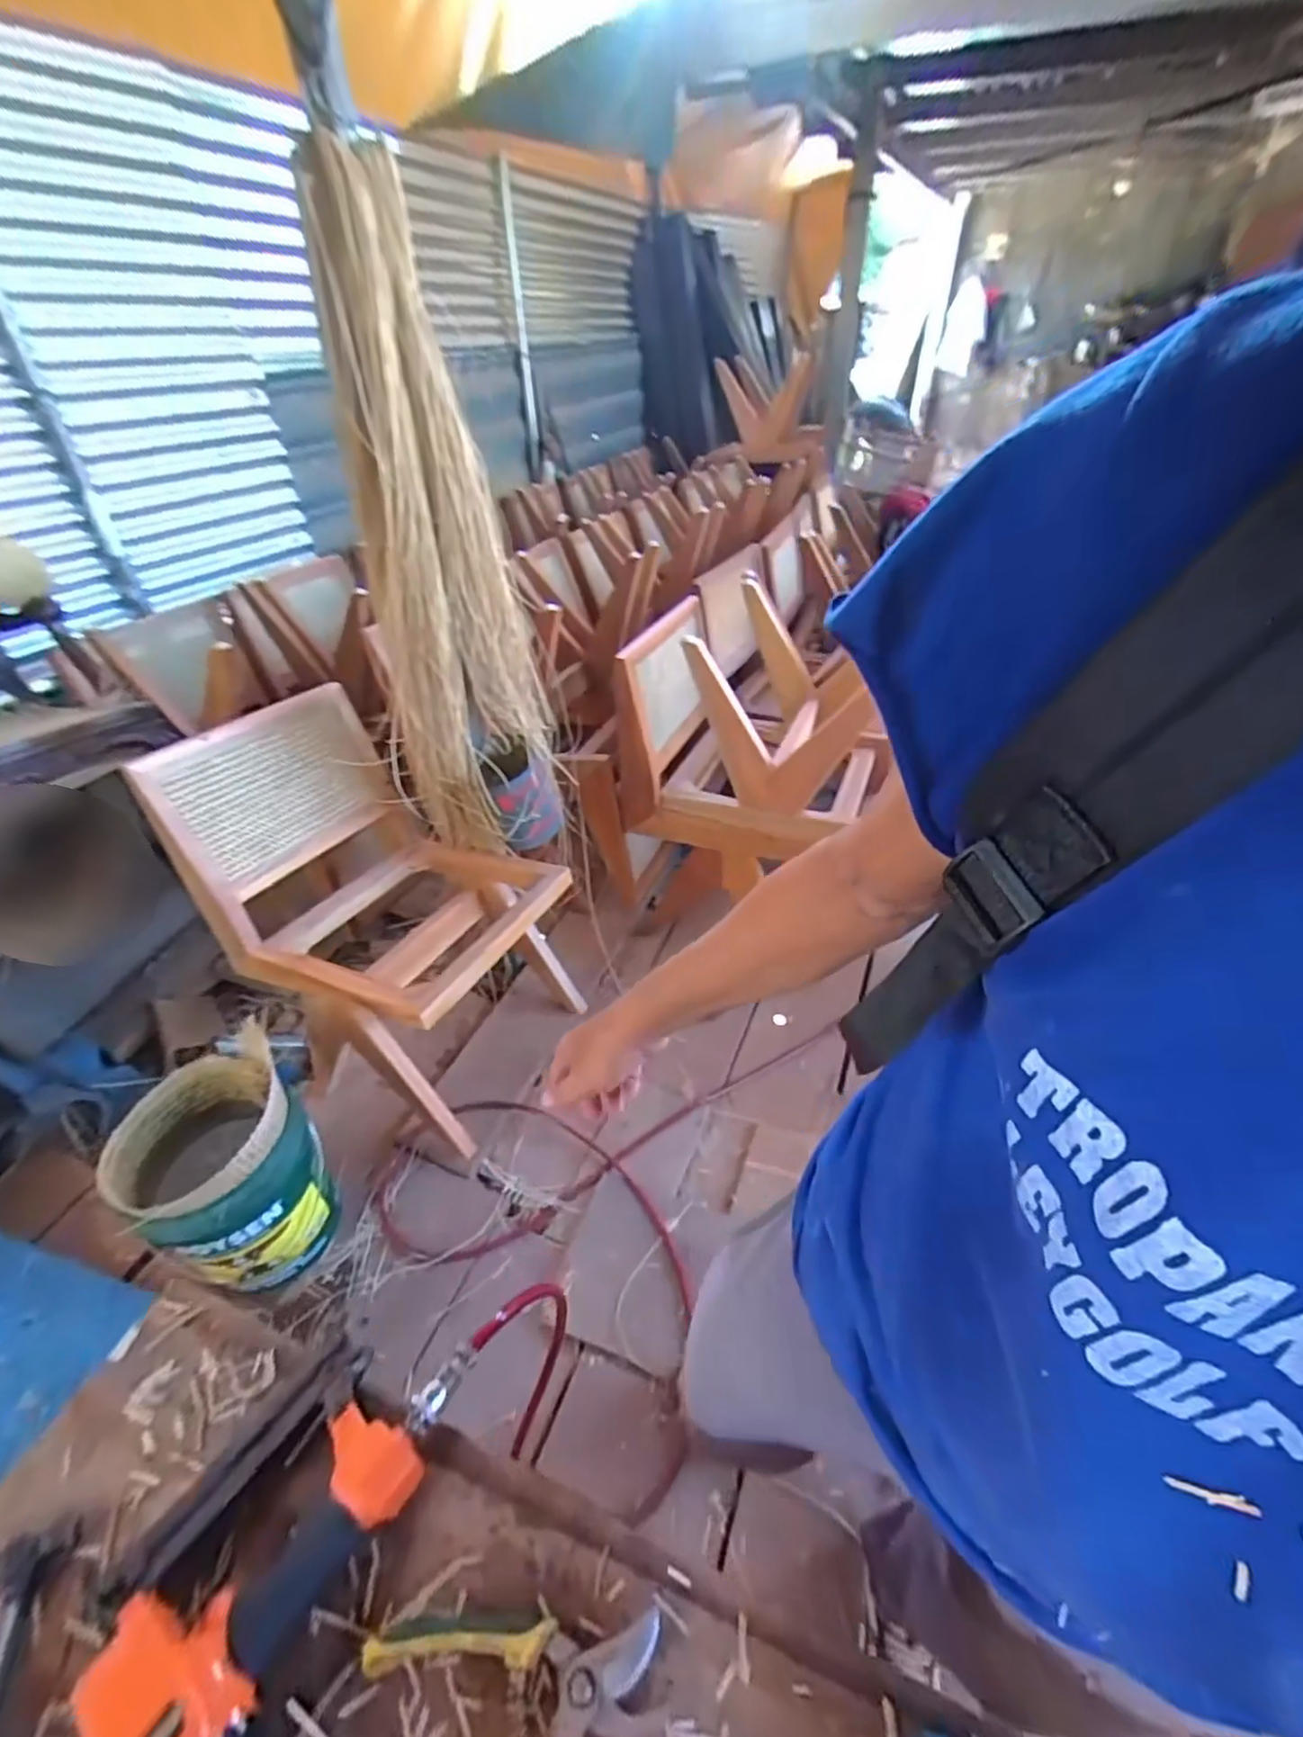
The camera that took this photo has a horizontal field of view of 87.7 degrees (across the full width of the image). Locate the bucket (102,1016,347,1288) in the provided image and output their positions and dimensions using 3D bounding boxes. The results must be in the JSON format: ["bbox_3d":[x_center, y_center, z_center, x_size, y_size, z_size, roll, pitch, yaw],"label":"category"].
[{"bbox_3d":[-0.787,0.556,1.250,0.314,0.375,0.293,26,46,29],"label":"bucket"}]

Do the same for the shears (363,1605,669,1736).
[{"bbox_3d":[-0.079,0.512,0.415,0.172,0.021,0.136,-18,42,-20],"label":"shears"}]

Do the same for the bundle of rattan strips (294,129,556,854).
[{"bbox_3d":[-0.351,-0.461,1.172,0.297,1.022,0.208,-7,40,-8],"label":"bundle of rattan strips"}]

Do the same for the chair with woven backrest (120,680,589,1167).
[{"bbox_3d":[-0.534,0.073,1.427,0.562,0.715,0.479,18,43,21],"label":"chair with woven backrest"}]

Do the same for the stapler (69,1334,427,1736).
[{"bbox_3d":[-0.267,0.459,0.465,0.140,0.060,0.217,21,44,25],"label":"stapler"}]

